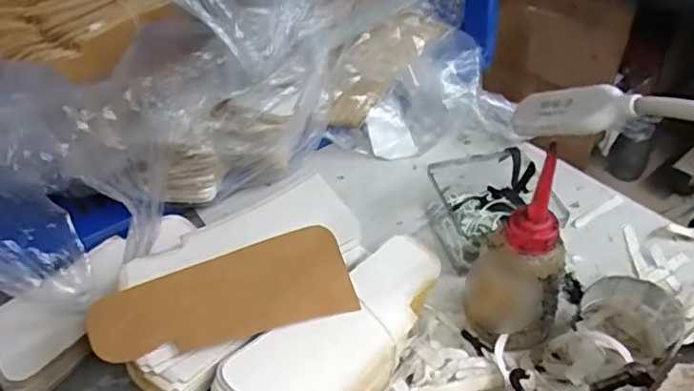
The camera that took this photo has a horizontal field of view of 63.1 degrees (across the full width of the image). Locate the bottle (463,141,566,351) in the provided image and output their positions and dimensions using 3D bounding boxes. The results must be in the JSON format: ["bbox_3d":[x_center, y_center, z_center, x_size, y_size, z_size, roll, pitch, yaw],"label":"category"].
[{"bbox_3d":[0.124,0.047,0.405,0.056,0.152,0.054,-12,43,-10],"label":"bottle"}]

